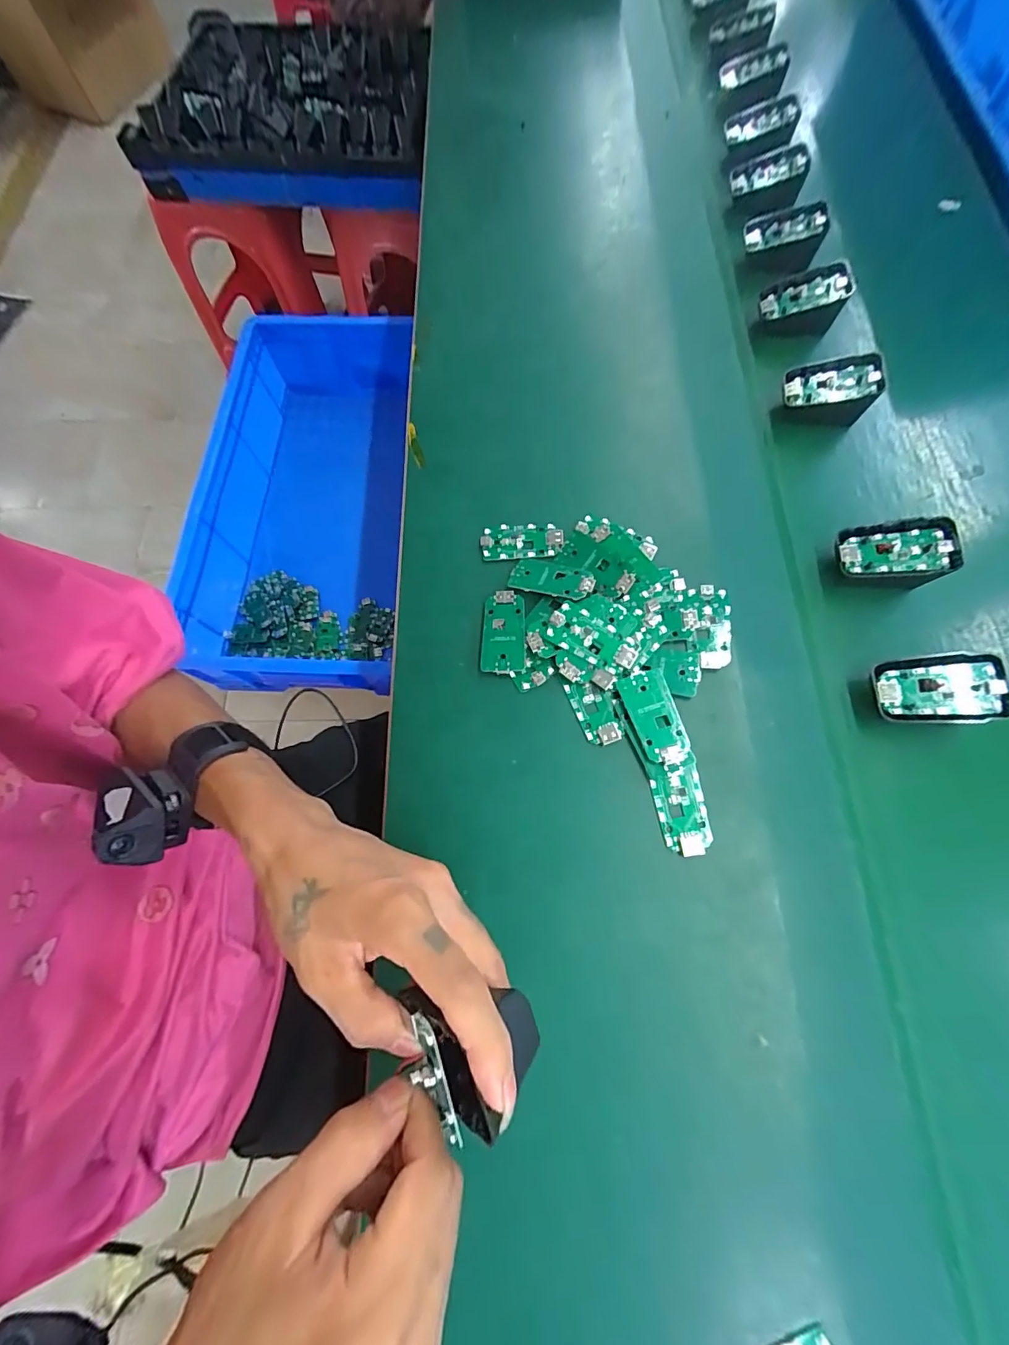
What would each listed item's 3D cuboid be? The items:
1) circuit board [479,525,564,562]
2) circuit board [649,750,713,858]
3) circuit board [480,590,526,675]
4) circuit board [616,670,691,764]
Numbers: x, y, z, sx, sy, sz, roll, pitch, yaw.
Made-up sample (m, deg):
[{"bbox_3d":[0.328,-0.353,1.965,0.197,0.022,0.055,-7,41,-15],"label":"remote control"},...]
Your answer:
[{"bbox_3d":[0.013,-0.104,0.384,0.063,0.010,0.030,2,72,3],"label":"circuit board"},{"bbox_3d":[0.114,0.086,0.312,0.032,0.009,0.059,-9,72,-1],"label":"circuit board"},{"bbox_3d":[-0.001,-0.030,0.357,0.032,0.008,0.062,0,72,2],"label":"circuit board"},{"bbox_3d":[0.101,0.030,0.327,0.032,0.008,0.063,-17,72,-3],"label":"circuit board"}]

